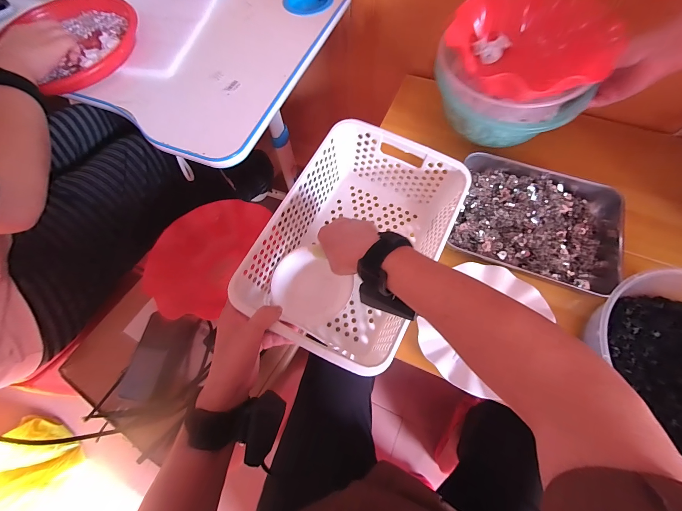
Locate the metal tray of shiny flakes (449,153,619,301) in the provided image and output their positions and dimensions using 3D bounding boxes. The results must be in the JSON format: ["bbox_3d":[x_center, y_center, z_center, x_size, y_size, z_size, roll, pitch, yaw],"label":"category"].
[{"bbox_3d":[0.314,-0.060,0.475,0.236,0.027,0.191,18,68,10],"label":"metal tray of shiny flakes"}]

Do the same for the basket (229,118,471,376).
[{"bbox_3d":[0.026,-0.018,0.426,0.204,0.129,0.296,26,69,13],"label":"basket"}]

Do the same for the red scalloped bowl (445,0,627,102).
[{"bbox_3d":[0.285,-0.321,0.452,0.216,0.064,0.213,35,72,16],"label":"red scalloped bowl"}]

